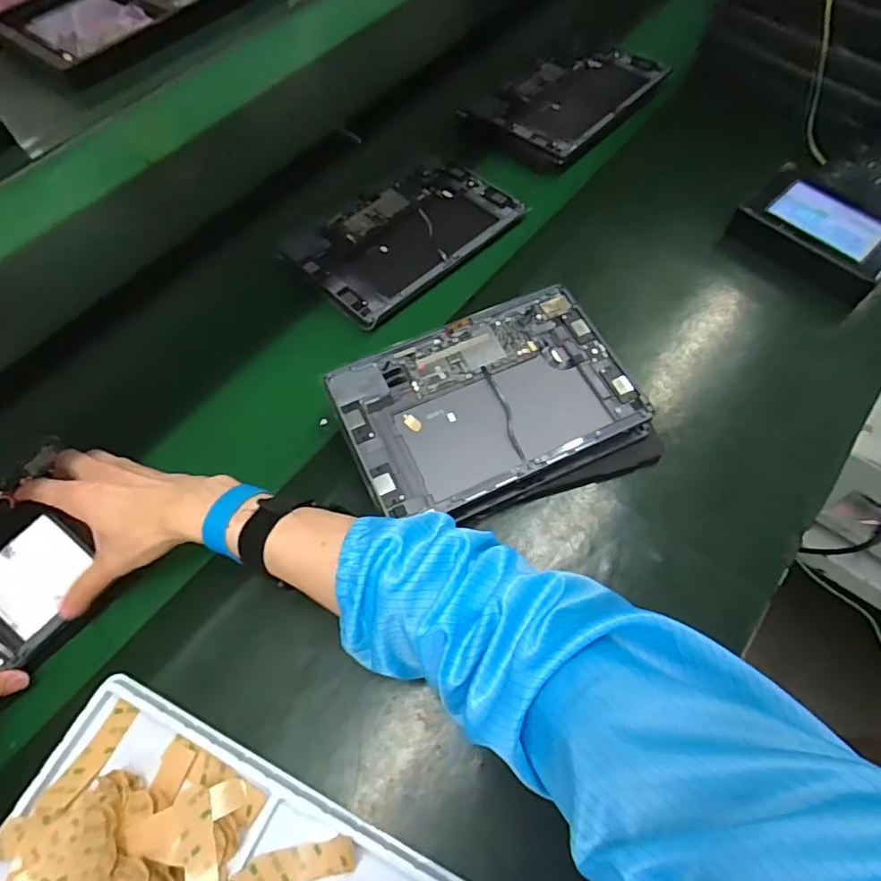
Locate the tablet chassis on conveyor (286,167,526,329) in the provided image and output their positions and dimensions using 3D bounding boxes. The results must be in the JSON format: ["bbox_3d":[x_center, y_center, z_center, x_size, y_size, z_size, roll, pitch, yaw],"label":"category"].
[{"bbox_3d":[-0.038,-0.249,0.655,0.258,0.004,0.164,-40,66,-18],"label":"tablet chassis on conveyor"}]

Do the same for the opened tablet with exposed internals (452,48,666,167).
[{"bbox_3d":[0.188,-0.492,0.775,0.163,0.013,0.276,38,69,21],"label":"opened tablet with exposed internals"}]

